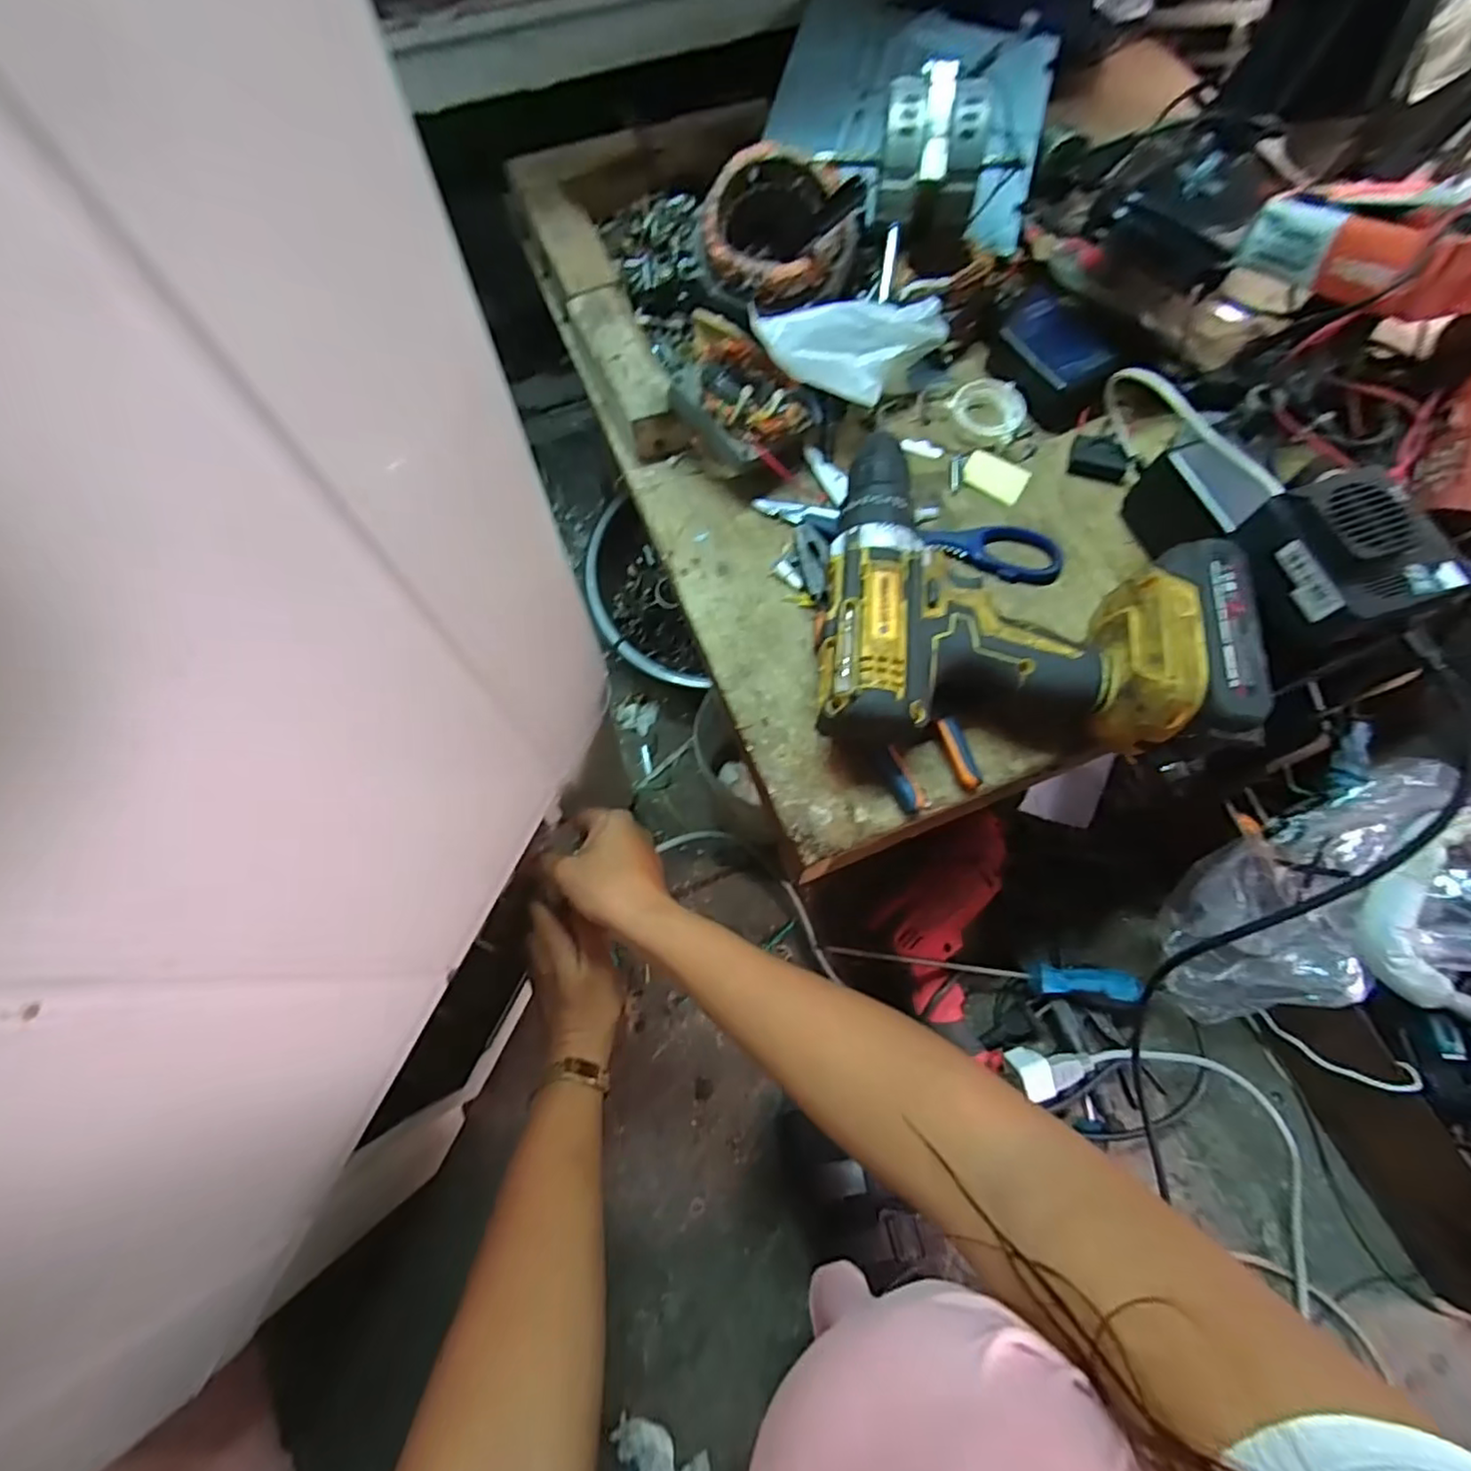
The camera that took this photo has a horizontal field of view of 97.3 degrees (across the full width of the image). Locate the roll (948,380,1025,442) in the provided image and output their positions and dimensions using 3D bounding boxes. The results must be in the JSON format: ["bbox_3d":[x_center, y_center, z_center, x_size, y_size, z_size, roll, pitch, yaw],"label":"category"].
[{"bbox_3d":[0.179,-0.232,0.459,0.051,0.011,0.047,0,70,-1],"label":"roll"}]

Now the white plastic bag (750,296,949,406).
[{"bbox_3d":[0.079,-0.243,0.431,0.130,0.054,0.060,-8,71,-4],"label":"white plastic bag"}]

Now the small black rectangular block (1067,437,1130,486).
[{"bbox_3d":[0.250,-0.190,0.446,0.037,0.018,0.024,25,72,8],"label":"small black rectangular block"}]

